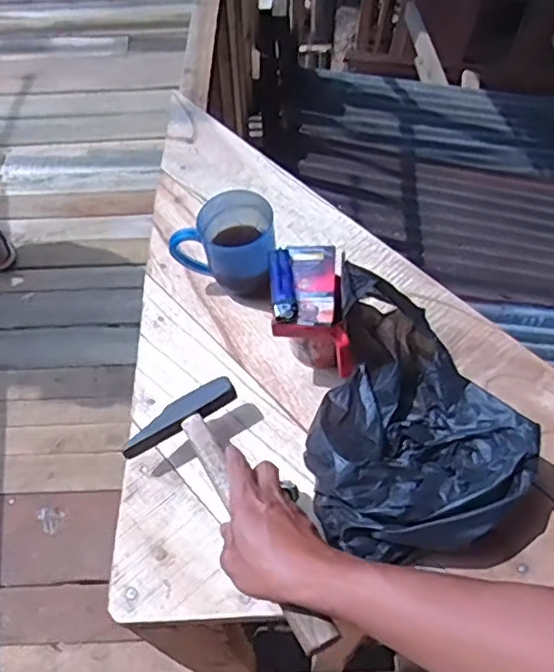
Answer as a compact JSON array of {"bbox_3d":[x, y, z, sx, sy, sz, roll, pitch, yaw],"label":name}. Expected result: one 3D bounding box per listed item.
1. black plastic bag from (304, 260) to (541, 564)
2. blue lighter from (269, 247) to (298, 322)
[{"bbox_3d":[0.127,0.076,0.558,0.187,0.122,0.226,3,58,6],"label":"black plastic bag"},{"bbox_3d":[0.005,-0.050,0.603,0.023,0.012,0.082,-7,57,-1],"label":"blue lighter"}]

